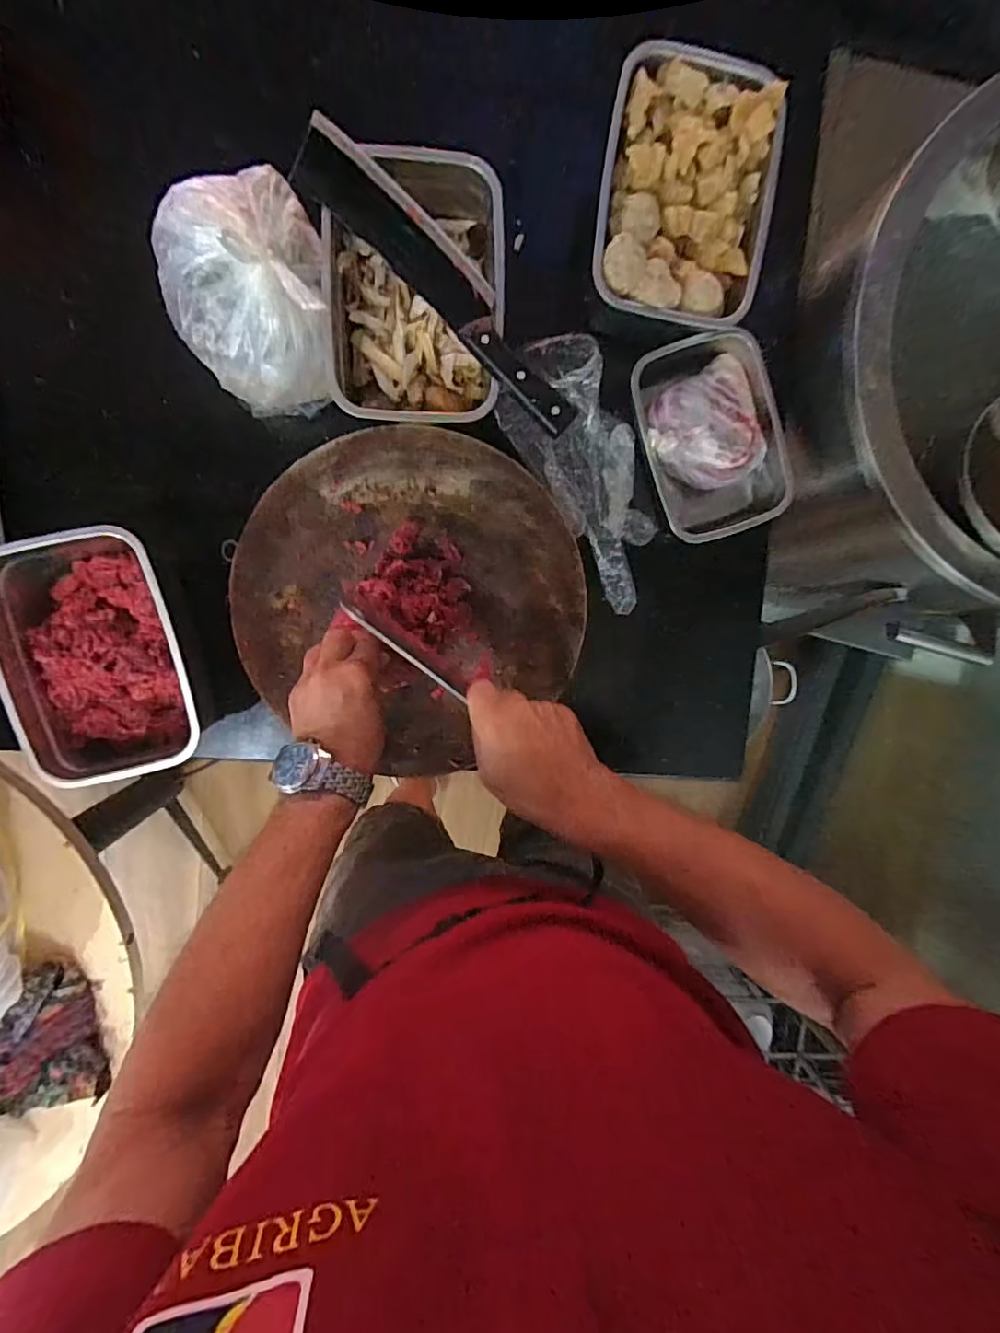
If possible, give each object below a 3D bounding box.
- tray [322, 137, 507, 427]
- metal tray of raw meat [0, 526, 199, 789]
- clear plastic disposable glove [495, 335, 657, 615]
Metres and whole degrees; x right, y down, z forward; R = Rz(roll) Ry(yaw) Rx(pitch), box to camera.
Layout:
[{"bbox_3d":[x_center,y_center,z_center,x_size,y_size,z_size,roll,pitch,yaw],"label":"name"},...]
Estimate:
[{"bbox_3d":[-0.075,-0.334,0.512,0.147,0.081,0.221,1,97,-6],"label":"tray"},{"bbox_3d":[-0.364,-0.008,0.531,0.154,0.072,0.221,-12,98,-4],"label":"metal tray of raw meat"},{"bbox_3d":[0.096,-0.188,0.582,0.110,0.040,0.270,-29,99,-2],"label":"clear plastic disposable glove"}]

